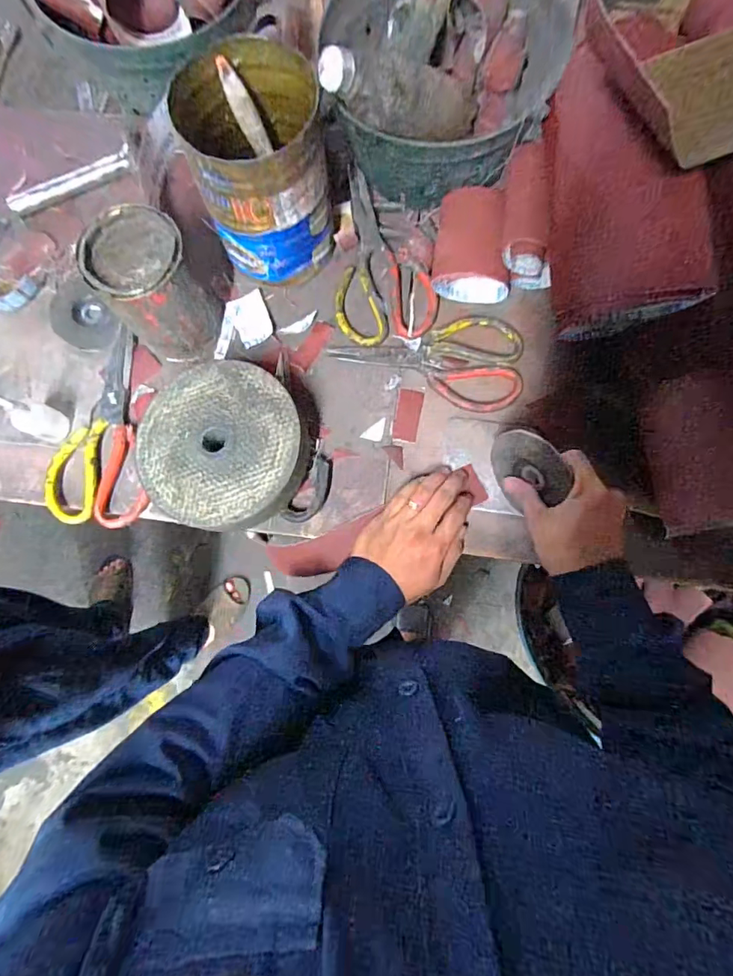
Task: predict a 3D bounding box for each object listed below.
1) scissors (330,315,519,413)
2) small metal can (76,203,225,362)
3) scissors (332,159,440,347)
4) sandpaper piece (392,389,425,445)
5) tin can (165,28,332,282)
[{"bbox_3d":[0.065,-0.139,0.522,0.207,0.008,0.103,3,80,2],"label":"scissors"},{"bbox_3d":[-0.211,-0.200,0.479,0.095,0.109,0.105,-36,81,-5],"label":"small metal can"},{"bbox_3d":[0.015,-0.262,0.535,0.108,0.016,0.202,-7,80,0],"label":"scissors"},{"bbox_3d":[0.045,-0.078,0.516,0.026,0.004,0.058,11,84,1],"label":"sandpaper piece"},{"bbox_3d":[-0.104,-0.308,0.470,0.122,0.150,0.139,-16,80,-2],"label":"tin can"}]

